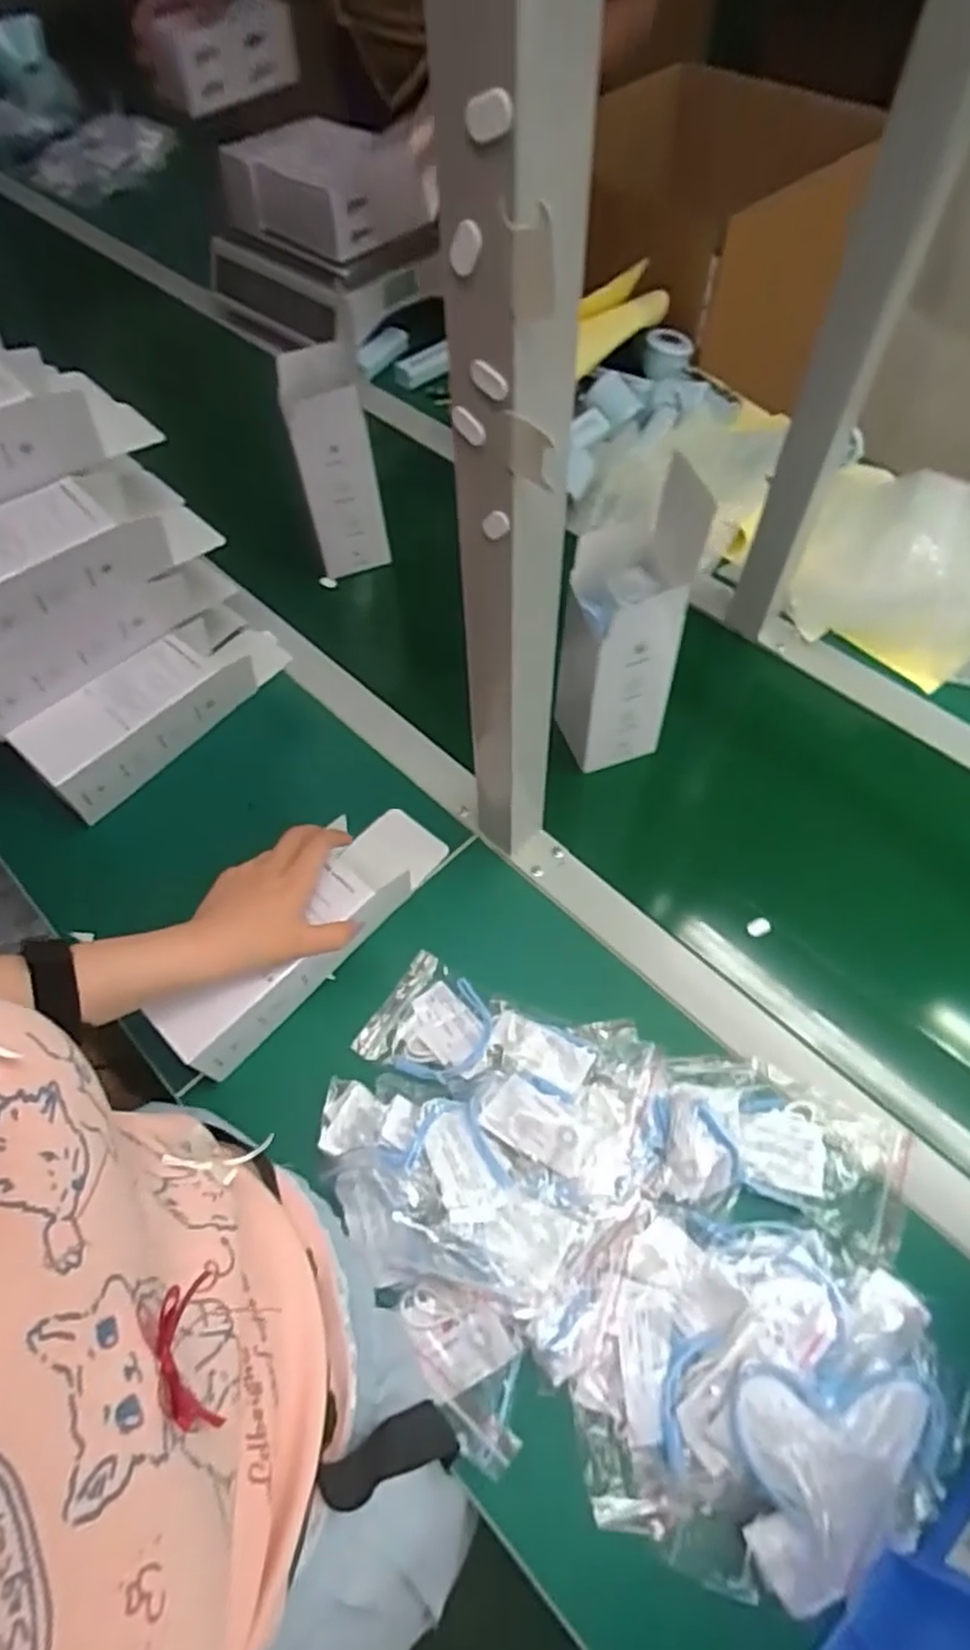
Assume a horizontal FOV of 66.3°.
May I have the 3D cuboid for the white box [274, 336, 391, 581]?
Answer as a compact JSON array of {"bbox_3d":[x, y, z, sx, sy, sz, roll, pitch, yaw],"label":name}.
[{"bbox_3d":[-0.148,-0.352,0.731,0.069,0.184,0.078,-13,59,-5],"label":"white box"}]

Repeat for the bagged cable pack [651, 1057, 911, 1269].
[{"bbox_3d":[0.192,0.211,0.484,0.157,0.029,0.099,13,60,10],"label":"bagged cable pack"}]

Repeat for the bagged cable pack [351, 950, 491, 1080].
[{"bbox_3d":[-0.038,0.145,0.538,0.090,0.024,0.084,29,64,18],"label":"bagged cable pack"}]

